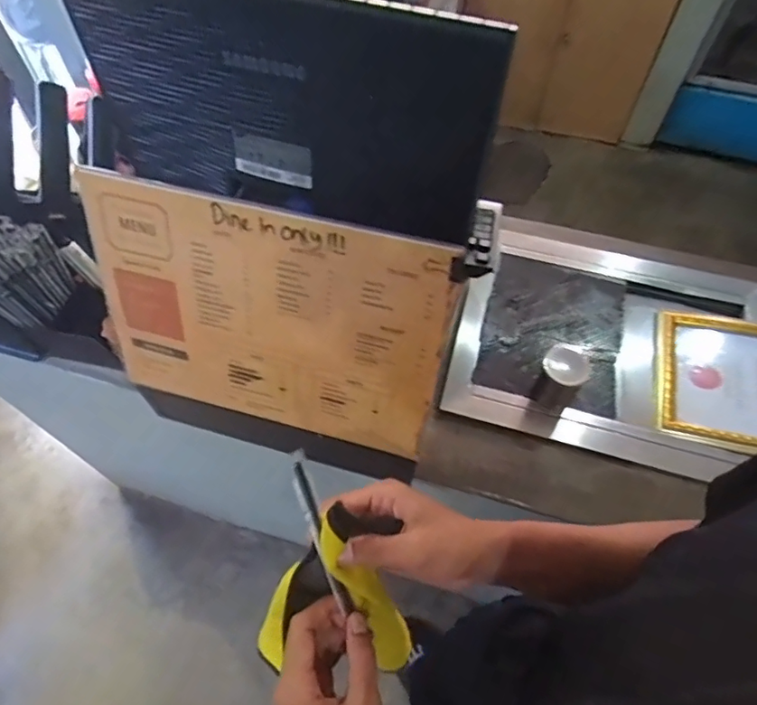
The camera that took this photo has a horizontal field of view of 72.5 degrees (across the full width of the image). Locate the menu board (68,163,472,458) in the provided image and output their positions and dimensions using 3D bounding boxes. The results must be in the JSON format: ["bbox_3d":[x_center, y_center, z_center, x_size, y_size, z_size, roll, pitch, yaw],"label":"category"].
[{"bbox_3d":[-0.133,-0.029,0.606,0.410,0.298,0.007,14,38,9],"label":"menu board"}]

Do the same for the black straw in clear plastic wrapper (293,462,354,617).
[{"bbox_3d":[-0.040,0.142,0.378,0.011,0.135,0.014,-21,20,-16],"label":"black straw in clear plastic wrapper"}]

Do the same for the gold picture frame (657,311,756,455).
[{"bbox_3d":[0.635,0.053,0.830,0.337,0.024,0.258,11,55,19],"label":"gold picture frame"}]

